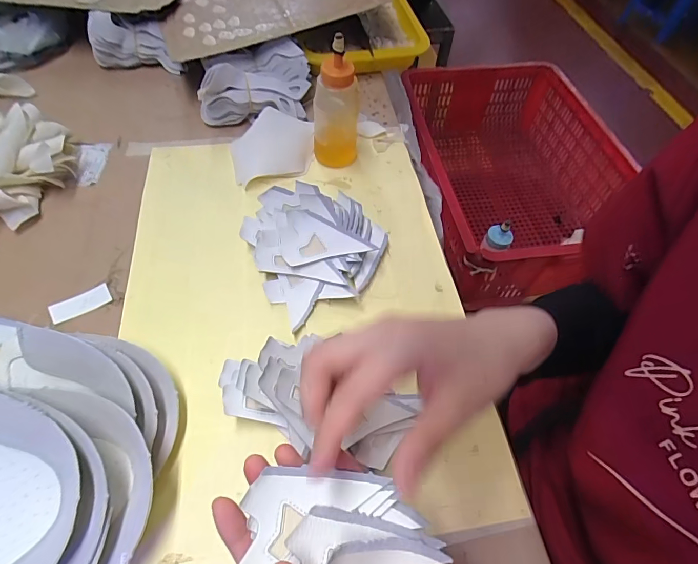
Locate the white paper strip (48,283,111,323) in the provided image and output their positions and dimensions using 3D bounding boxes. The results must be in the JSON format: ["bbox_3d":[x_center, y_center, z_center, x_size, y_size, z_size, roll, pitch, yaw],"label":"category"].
[{"bbox_3d":[-0.249,0.020,0.372,0.049,0.004,0.022,-27,66,-20],"label":"white paper strip"}]

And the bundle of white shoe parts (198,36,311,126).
[{"bbox_3d":[-0.121,-0.261,0.528,0.136,0.062,0.102,-1,57,-4],"label":"bundle of white shoe parts"}]

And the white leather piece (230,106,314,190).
[{"bbox_3d":[-0.091,-0.164,0.484,0.100,0.029,0.099,-11,57,-10],"label":"white leather piece"}]

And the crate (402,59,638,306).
[{"bbox_3d":[0.377,-0.263,0.973,0.448,0.205,0.638,-4,57,-6],"label":"crate"}]

